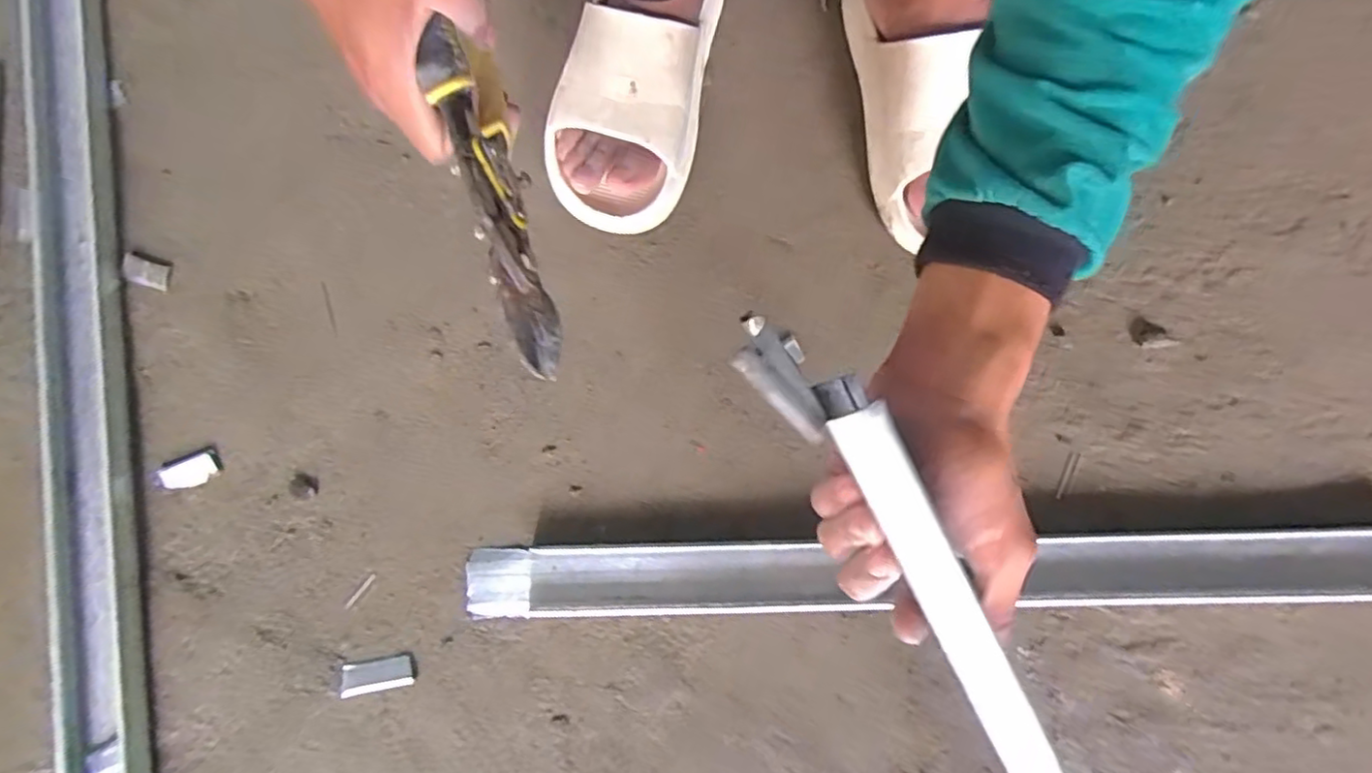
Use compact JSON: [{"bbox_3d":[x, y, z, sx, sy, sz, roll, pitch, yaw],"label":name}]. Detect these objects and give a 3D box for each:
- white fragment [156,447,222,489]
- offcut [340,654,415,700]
[{"bbox_3d":[-0.381,0.064,0.490,0.048,0.009,0.024,-15,78,-3],"label":"white fragment"},{"bbox_3d":[-0.224,0.209,0.462,0.051,0.006,0.022,-10,78,-2],"label":"offcut"}]

